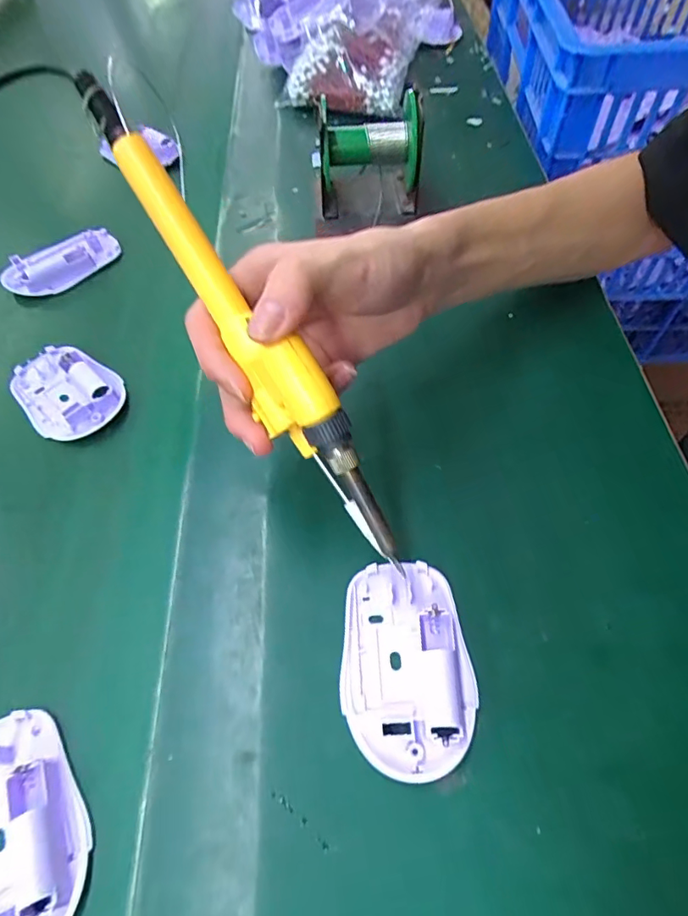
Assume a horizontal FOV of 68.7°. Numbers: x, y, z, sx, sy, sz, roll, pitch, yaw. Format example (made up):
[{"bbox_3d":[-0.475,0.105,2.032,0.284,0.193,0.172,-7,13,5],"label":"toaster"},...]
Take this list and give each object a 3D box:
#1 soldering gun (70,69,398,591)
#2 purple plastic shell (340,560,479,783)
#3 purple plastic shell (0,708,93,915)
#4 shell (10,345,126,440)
[{"bbox_3d":[-0.041,-0.054,0.215,0.023,0.038,0.226,-33,90,-18],"label":"soldering gun"},{"bbox_3d":[0.029,0.098,0.245,0.062,0.018,0.095,-9,57,-4],"label":"purple plastic shell"},{"bbox_3d":[-0.147,0.161,0.216,0.059,0.016,0.094,-27,60,-15],"label":"purple plastic shell"},{"bbox_3d":[-0.192,-0.048,0.347,0.087,0.022,0.059,38,66,23],"label":"shell"}]

